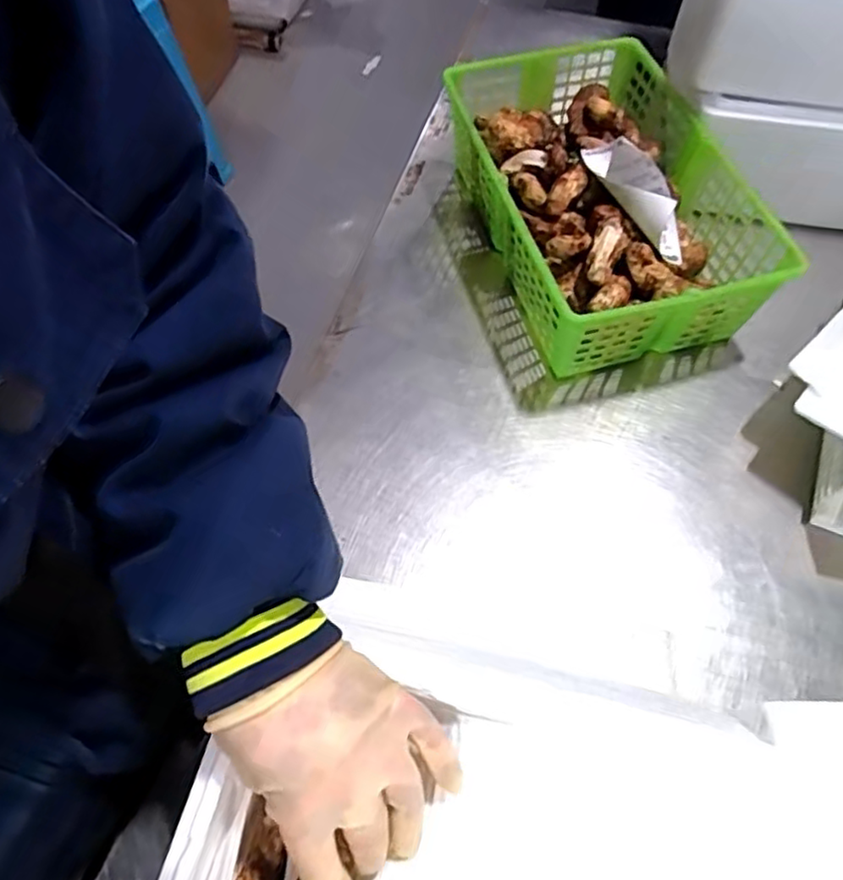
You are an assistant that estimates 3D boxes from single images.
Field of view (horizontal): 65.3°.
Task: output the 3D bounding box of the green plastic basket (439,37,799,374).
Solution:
[{"bbox_3d":[0.173,-0.248,0.681,0.234,0.128,0.395,-16,61,-9],"label":"green plastic basket"}]

